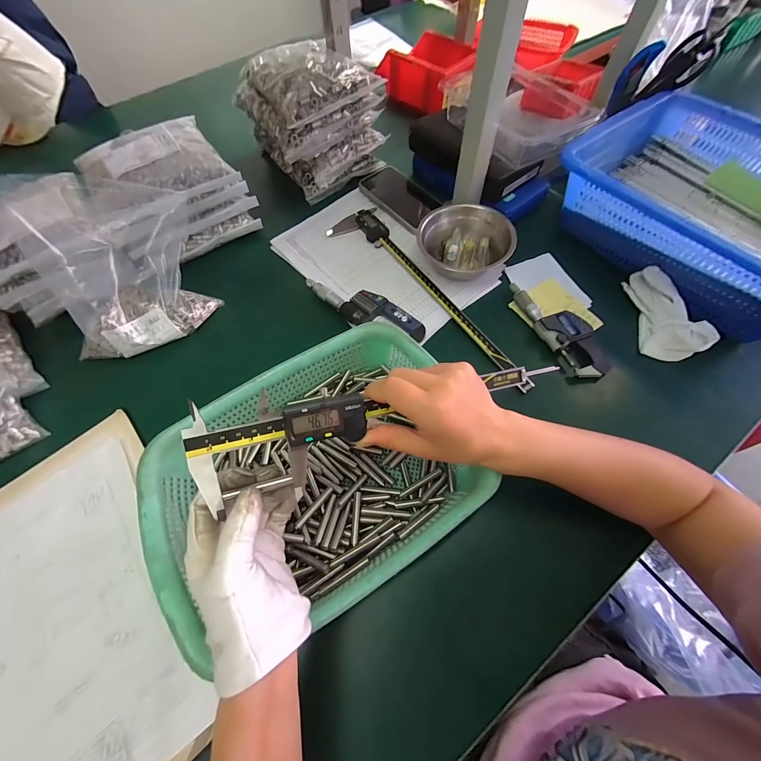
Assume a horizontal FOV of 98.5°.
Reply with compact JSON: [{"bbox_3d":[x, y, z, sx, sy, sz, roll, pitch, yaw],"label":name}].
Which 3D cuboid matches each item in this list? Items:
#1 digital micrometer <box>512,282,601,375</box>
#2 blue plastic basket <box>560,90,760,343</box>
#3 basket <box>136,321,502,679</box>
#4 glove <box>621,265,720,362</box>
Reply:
[{"bbox_3d":[0.224,-0.069,0.420,0.049,0.028,0.152,-27,66,-11],"label":"digital micrometer"},{"bbox_3d":[0.423,-0.213,0.428,0.249,0.130,0.328,-33,67,-13],"label":"blue plastic basket"},{"bbox_3d":[-0.060,0.090,0.324,0.289,0.075,0.217,-30,66,-12],"label":"basket"},{"bbox_3d":[0.352,-0.082,0.406,0.056,0.041,0.117,1,64,3],"label":"glove"}]

